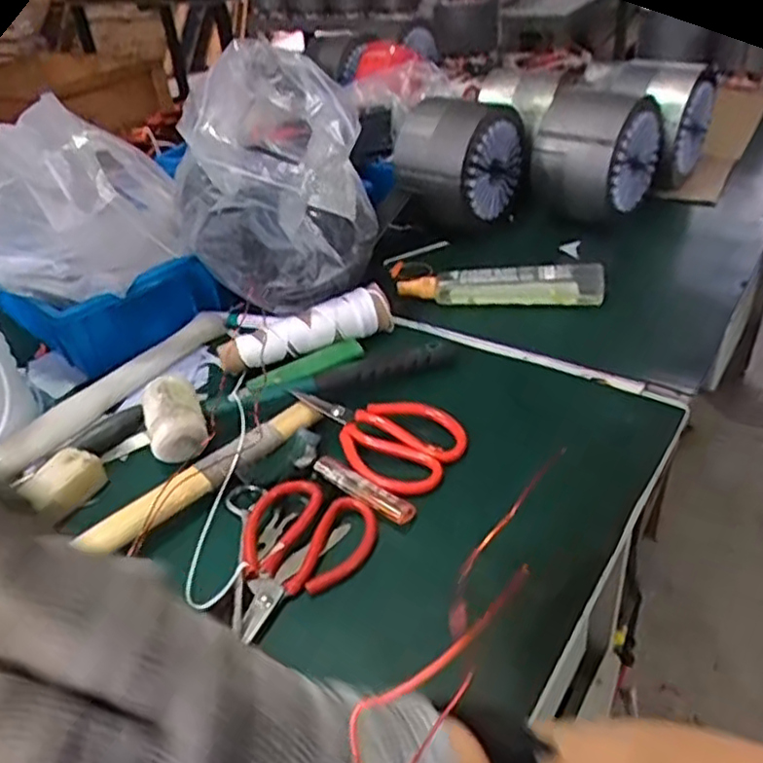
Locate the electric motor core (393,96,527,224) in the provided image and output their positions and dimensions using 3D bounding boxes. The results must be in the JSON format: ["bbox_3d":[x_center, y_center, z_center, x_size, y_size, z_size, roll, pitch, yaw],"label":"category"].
[{"bbox_3d":[0.106,-0.296,0.896,0.123,0.142,0.120,-33,44,-32],"label":"electric motor core"}]

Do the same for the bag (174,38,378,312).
[{"bbox_3d":[-0.104,-0.178,0.664,0.168,0.211,0.189,12,40,24],"label":"bag"}]

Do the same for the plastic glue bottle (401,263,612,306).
[{"bbox_3d":[0.130,-0.108,0.755,0.216,0.040,0.030,2,37,12],"label":"plastic glue bottle"}]

